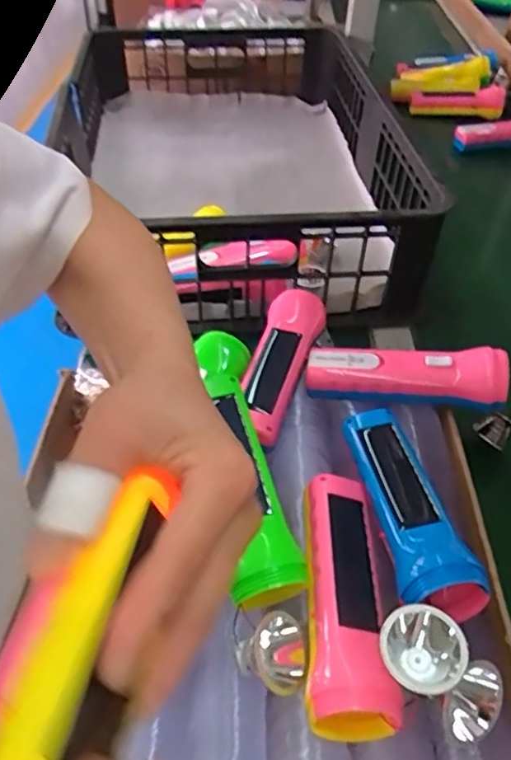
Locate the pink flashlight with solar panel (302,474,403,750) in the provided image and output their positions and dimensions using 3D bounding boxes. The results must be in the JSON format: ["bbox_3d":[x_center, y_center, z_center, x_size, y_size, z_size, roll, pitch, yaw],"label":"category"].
[{"bbox_3d":[0.056,0.129,0.370,0.049,0.043,0.152,3,45,1],"label":"pink flashlight with solar panel"}]

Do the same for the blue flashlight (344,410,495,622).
[{"bbox_3d":[0.098,0.082,0.399,0.045,0.041,0.168,-7,46,-8],"label":"blue flashlight"}]

